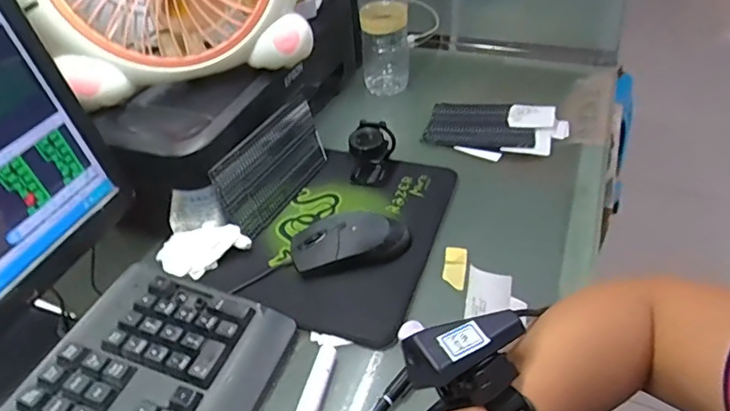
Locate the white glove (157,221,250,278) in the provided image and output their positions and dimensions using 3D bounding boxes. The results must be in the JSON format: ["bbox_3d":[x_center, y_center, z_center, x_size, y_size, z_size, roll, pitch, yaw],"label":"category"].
[{"bbox_3d":[-0.160,0.043,0.513,0.090,0.030,0.044,-10,41,-6],"label":"white glove"}]

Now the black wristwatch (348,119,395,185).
[{"bbox_3d":[0.008,-0.063,0.597,0.043,0.059,0.061,10,43,16],"label":"black wristwatch"}]

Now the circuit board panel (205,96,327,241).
[{"bbox_3d":[-0.098,-0.042,0.558,0.012,0.090,0.159,5,39,32],"label":"circuit board panel"}]

